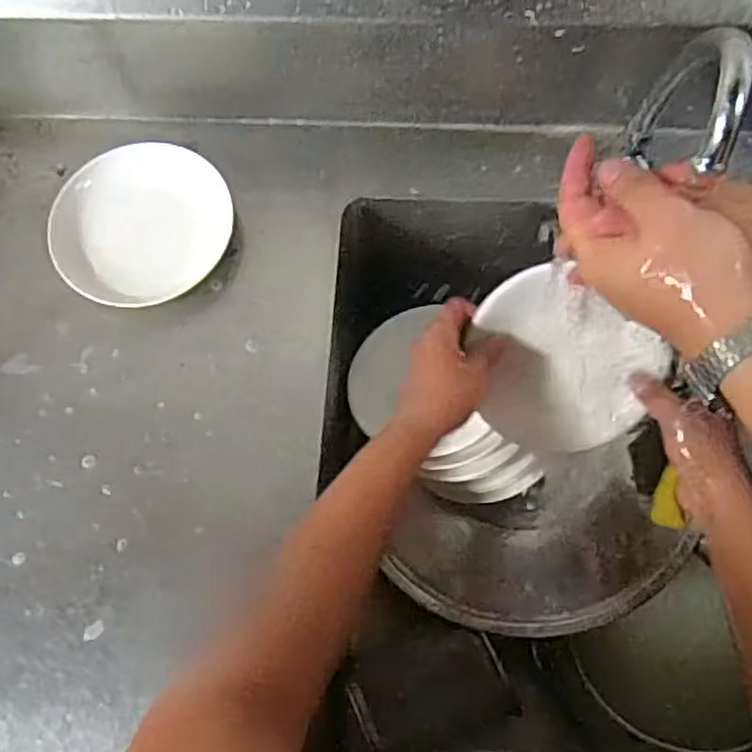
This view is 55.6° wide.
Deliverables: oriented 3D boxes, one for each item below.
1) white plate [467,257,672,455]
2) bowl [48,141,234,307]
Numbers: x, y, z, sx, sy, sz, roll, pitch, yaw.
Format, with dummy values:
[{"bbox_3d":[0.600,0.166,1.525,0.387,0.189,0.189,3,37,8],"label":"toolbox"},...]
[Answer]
[{"bbox_3d":[0.131,-0.003,0.527,0.138,0.033,0.126,26,110,-15],"label":"white plate"},{"bbox_3d":[-0.191,-0.125,0.585,0.138,0.028,0.135,-1,68,2],"label":"bowl"}]

